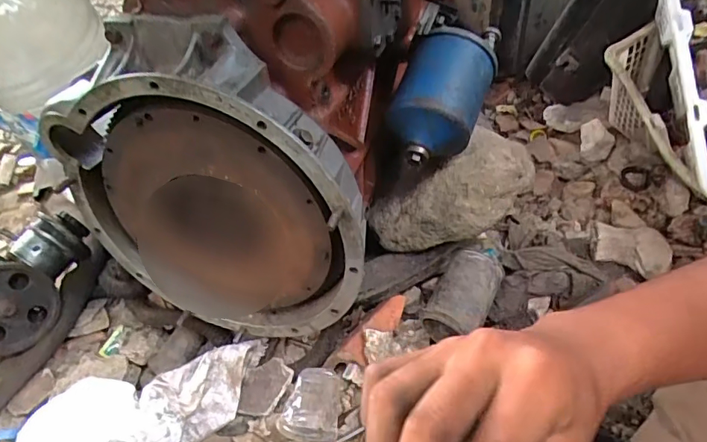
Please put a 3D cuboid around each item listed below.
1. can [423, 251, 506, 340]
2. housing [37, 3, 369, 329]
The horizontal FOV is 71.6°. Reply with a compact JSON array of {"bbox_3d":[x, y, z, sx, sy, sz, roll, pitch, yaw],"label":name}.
[{"bbox_3d":[0.152,0.110,0.674,0.072,0.083,0.120,17,49,29],"label":"can"},{"bbox_3d":[-0.155,-0.024,0.570,0.351,0.360,0.095,7,45,20],"label":"housing"}]

